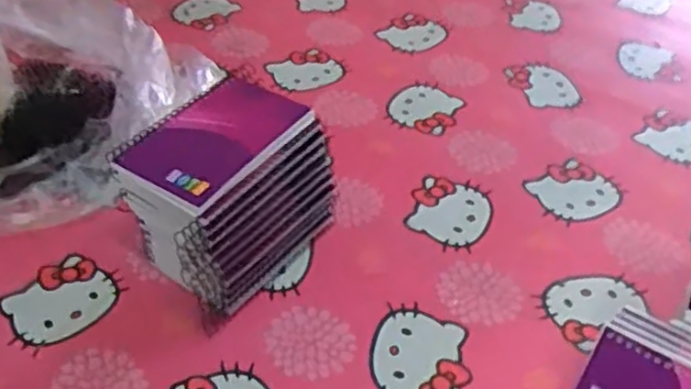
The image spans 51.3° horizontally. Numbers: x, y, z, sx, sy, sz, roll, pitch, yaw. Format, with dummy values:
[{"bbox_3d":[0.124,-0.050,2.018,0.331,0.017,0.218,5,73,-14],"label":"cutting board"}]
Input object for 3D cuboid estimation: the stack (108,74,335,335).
[{"bbox_3d":[-0.093,0.004,0.554,0.097,0.125,0.157,31,49,27],"label":"stack"}]

